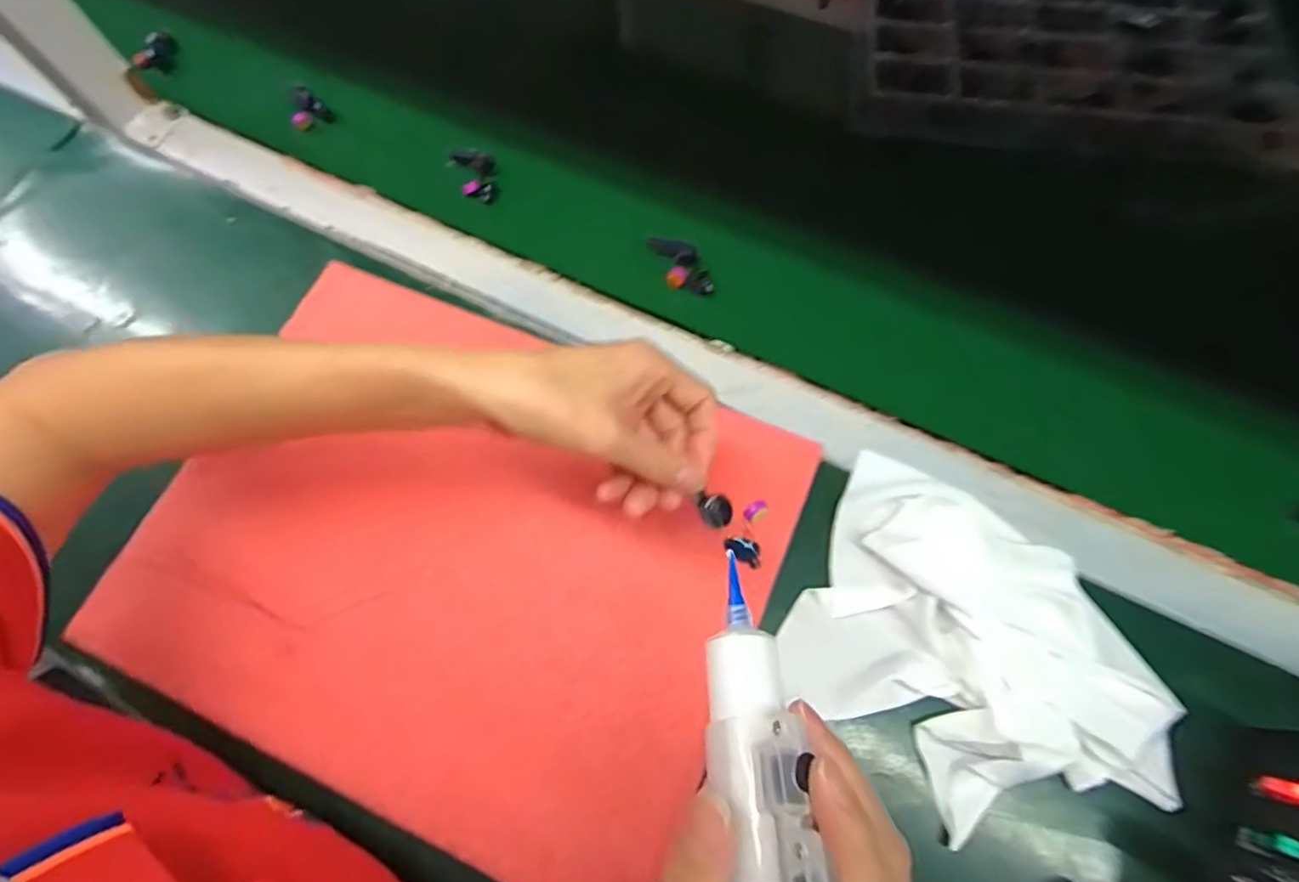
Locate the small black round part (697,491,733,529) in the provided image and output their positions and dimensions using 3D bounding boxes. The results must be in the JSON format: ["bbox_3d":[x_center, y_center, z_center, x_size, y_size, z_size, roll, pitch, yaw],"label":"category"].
[{"bbox_3d":[0.031,0.033,0.286,0.017,0.009,0.014,2,67,3],"label":"small black round part"}]

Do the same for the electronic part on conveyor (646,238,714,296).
[{"bbox_3d":[0.020,-0.115,0.397,0.026,0.009,0.053,-41,84,-14],"label":"electronic part on conveyor"}]

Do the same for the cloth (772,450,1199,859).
[{"bbox_3d":[0.163,0.104,0.302,0.185,0.026,0.139,35,73,15],"label":"cloth"}]

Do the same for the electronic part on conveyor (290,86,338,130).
[{"bbox_3d":[-0.258,-0.252,0.462,0.028,0.011,0.033,-25,69,-9],"label":"electronic part on conveyor"}]

